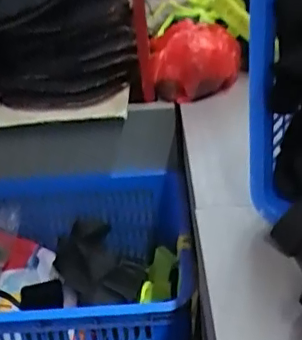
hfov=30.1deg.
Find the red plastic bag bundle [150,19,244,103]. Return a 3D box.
[{"bbox_3d":[0.086,-0.229,1.160,0.186,0.119,0.189,-4,27,3],"label":"red plastic bag bundle"}]

